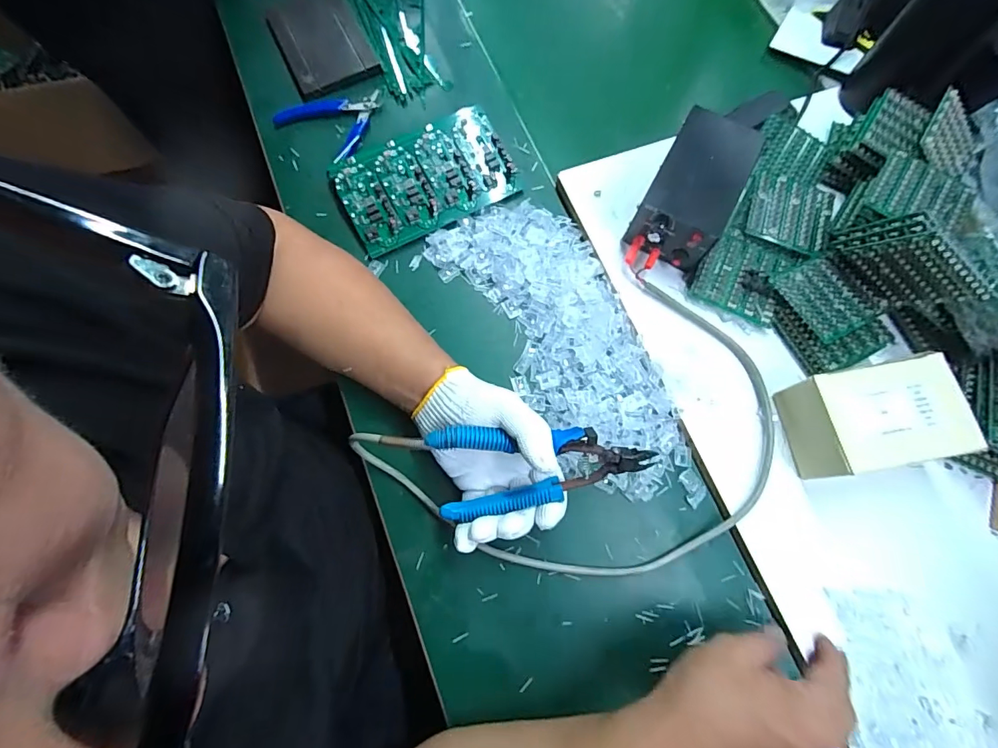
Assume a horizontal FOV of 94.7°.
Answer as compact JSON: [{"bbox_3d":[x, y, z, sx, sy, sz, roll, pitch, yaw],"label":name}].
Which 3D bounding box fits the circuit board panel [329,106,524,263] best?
[{"bbox_3d":[-0.080,-0.213,0.500,0.182,0.020,0.113,-26,76,-8],"label":"circuit board panel"}]

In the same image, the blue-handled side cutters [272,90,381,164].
[{"bbox_3d":[-0.187,-0.294,0.521,0.103,0.015,0.101,0,74,-1],"label":"blue-handled side cutters"}]

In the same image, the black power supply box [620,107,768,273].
[{"bbox_3d":[0.195,-0.183,0.468,0.080,0.069,0.164,28,75,7],"label":"black power supply box"}]

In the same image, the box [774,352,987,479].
[{"bbox_3d":[0.336,0.041,0.418,0.123,0.066,0.084,-10,74,-4],"label":"box"}]

